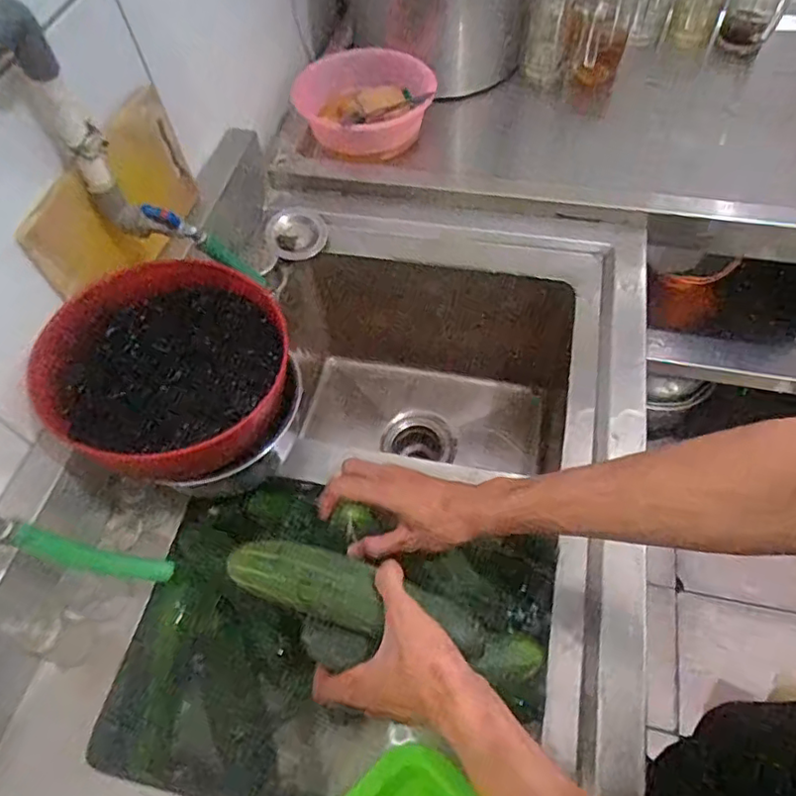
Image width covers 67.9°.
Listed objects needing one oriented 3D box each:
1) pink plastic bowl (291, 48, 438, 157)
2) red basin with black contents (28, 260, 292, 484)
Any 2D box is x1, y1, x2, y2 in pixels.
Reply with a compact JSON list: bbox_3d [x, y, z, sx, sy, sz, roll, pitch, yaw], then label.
[{"bbox_3d":[-0.047,-0.457,0.927,0.206,0.081,0.194,-2,58,3],"label":"pink plastic bowl"},{"bbox_3d":[-0.217,-0.026,0.573,0.223,0.077,0.205,-2,58,3],"label":"red basin with black contents"}]

